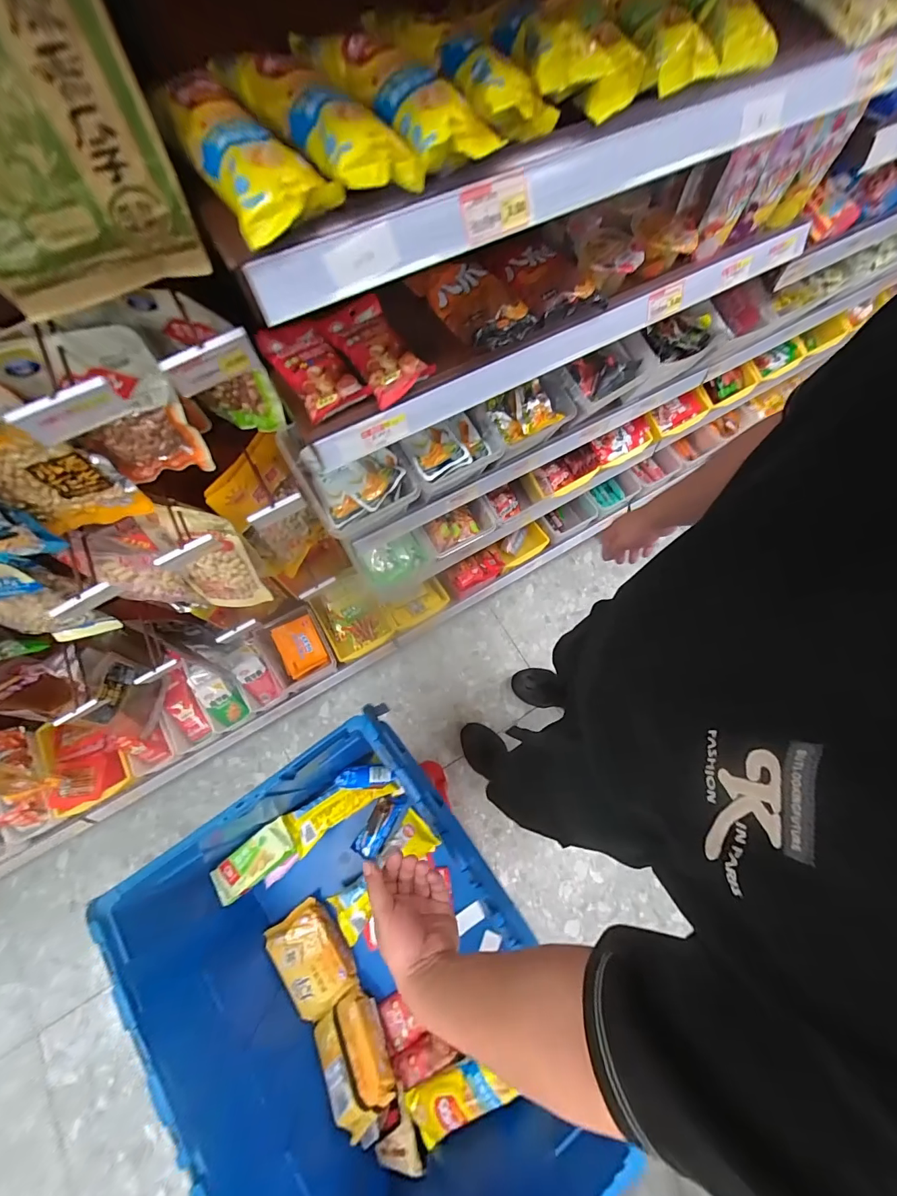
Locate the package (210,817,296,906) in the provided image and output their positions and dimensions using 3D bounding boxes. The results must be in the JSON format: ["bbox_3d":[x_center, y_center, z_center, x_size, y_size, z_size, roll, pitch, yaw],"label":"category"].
[{"bbox_3d":[-0.329,0.443,0.705,0.139,0.024,0.062,-37,76,-14],"label":"package"}]

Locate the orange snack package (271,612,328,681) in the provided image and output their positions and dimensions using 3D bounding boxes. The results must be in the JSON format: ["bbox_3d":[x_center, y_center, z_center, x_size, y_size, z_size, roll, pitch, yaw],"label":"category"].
[{"bbox_3d":[-0.407,0.132,1.147,0.114,0.033,0.162,-29,74,-11],"label":"orange snack package"}]

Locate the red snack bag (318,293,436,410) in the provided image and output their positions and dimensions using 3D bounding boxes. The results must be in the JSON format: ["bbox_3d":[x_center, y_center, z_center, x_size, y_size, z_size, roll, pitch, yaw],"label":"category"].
[{"bbox_3d":[-0.100,-0.334,0.549,0.082,0.026,0.178,-32,75,-12],"label":"red snack bag"}]

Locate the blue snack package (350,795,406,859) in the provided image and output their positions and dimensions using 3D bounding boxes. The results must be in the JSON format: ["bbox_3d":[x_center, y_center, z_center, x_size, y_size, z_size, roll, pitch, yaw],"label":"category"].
[{"bbox_3d":[-0.131,0.426,0.795,0.047,0.031,0.117,29,72,8],"label":"blue snack package"}]

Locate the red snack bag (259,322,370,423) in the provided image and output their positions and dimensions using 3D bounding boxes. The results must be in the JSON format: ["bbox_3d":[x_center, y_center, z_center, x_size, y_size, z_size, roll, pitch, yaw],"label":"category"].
[{"bbox_3d":[-0.177,-0.300,0.534,0.079,0.020,0.168,-32,75,-12],"label":"red snack bag"}]

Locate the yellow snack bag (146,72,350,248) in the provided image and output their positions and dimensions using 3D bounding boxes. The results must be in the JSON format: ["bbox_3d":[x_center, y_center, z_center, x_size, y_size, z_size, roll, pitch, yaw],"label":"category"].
[{"bbox_3d":[-0.161,-0.358,0.330,0.081,0.039,0.168,-33,75,-12],"label":"yellow snack bag"}]

